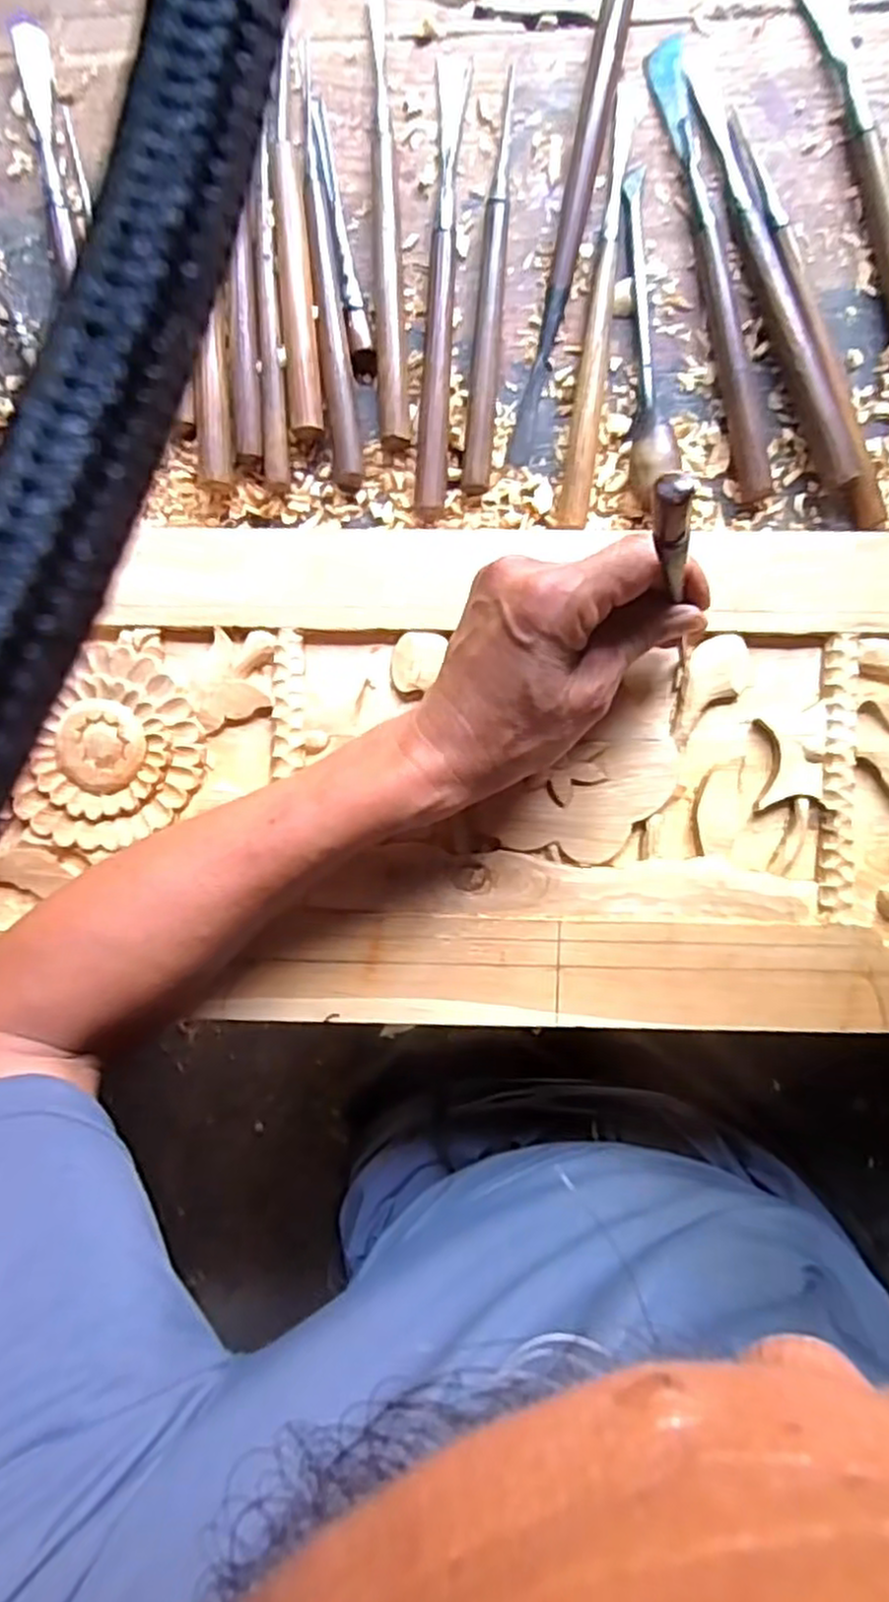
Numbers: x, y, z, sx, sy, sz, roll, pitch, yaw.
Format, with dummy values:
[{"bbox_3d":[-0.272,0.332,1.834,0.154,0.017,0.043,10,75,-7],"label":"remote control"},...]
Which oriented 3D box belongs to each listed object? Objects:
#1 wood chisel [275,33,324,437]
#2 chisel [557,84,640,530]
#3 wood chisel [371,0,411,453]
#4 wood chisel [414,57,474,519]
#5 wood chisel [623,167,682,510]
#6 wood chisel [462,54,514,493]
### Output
[{"bbox_3d":[-0.086,-0.319,0.423,0.018,0.013,0.217,-4,91,2],"label":"wood chisel"},{"bbox_3d":[0.087,-0.276,0.418,0.015,0.015,0.244,7,92,2],"label":"chisel"},{"bbox_3d":[-0.034,-0.334,0.423,0.016,0.013,0.261,-3,91,2],"label":"wood chisel"},{"bbox_3d":[-0.001,-0.291,0.421,0.017,0.014,0.256,4,92,2],"label":"wood chisel"},{"bbox_3d":[0.112,-0.262,0.419,0.025,0.021,0.185,-5,91,2],"label":"wood chisel"},{"bbox_3d":[0.028,-0.295,0.426,0.016,0.012,0.229,5,92,2],"label":"wood chisel"}]

